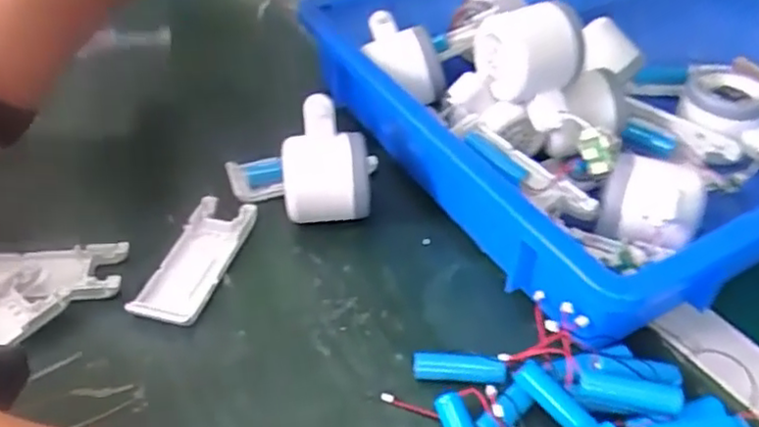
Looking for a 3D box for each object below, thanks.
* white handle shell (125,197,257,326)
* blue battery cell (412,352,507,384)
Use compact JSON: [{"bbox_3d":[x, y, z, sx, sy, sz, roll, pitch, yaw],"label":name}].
[{"bbox_3d":[-0.119,0.030,0.427,0.041,0.017,0.102,12,44,12],"label":"white handle shell"},{"bbox_3d":[0.043,0.085,0.362,0.050,0.013,0.015,7,43,7],"label":"blue battery cell"}]

